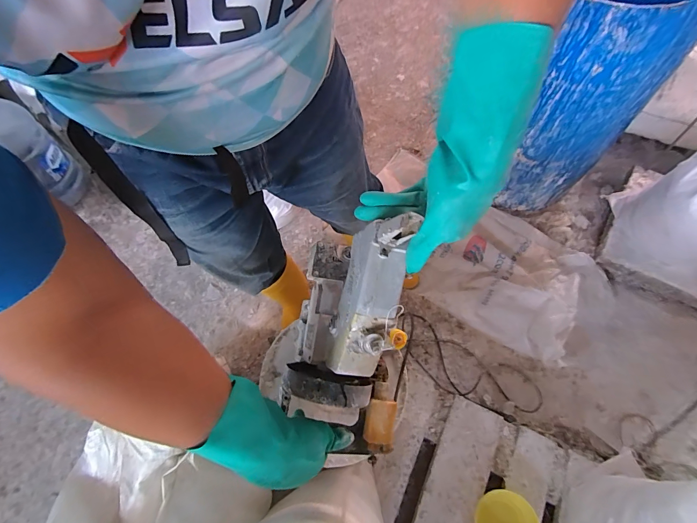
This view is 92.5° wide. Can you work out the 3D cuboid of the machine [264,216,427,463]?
[{"bbox_3d":[-0.009,0.094,0.429,0.154,0.270,0.270,4,65,3],"label":"machine"}]

